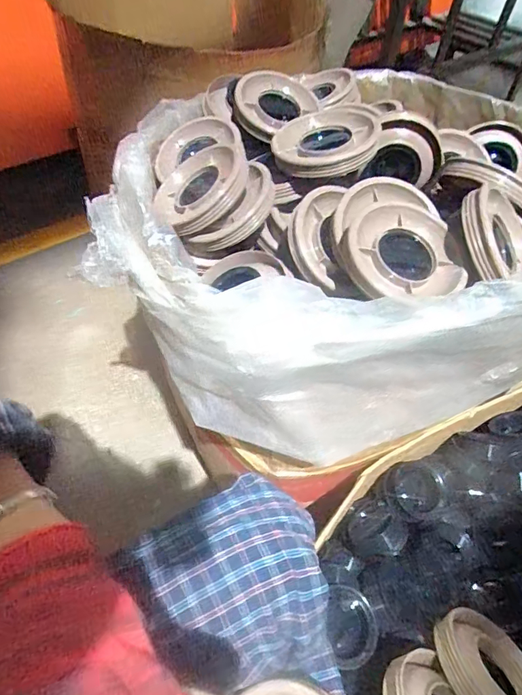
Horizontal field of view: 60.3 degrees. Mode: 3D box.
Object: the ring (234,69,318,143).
[{"bbox_3d":[0.023,-0.343,0.641,0.118,0.027,0.101,-19,85,-13],"label":"ring"}]

